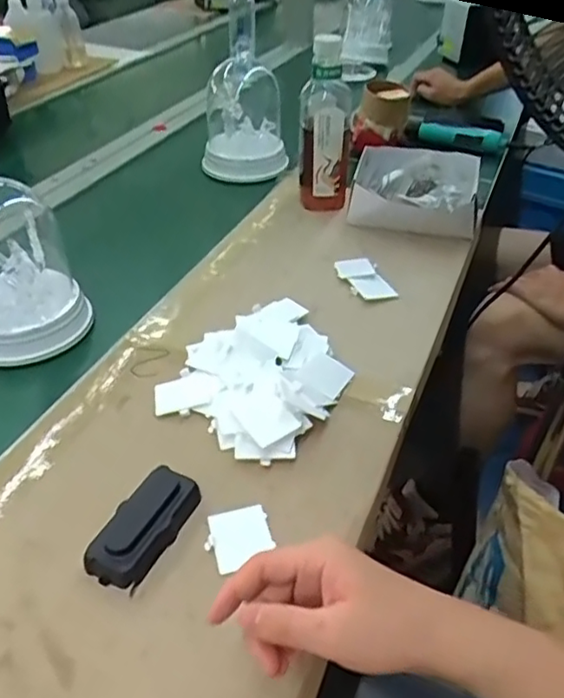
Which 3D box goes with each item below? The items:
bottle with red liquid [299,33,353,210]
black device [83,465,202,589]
[{"bbox_3d":[0.066,-0.337,0.935,0.076,0.239,0.072,4,39,2],"label":"bottle with red liquid"},{"bbox_3d":[-0.111,0.144,0.510,0.055,0.030,0.106,16,41,17],"label":"black device"}]

